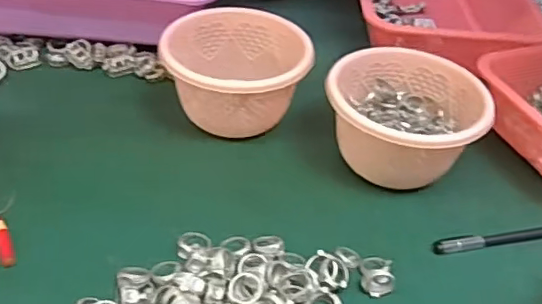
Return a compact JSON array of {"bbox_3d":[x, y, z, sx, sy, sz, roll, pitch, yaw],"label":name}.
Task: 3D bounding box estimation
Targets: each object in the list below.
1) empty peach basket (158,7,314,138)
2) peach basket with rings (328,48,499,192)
[{"bbox_3d":[-0.030,-0.074,0.585,0.124,0.093,0.132,-5,43,-12],"label":"empty peach basket"},{"bbox_3d":[0.128,-0.030,0.547,0.145,0.080,0.131,19,43,15],"label":"peach basket with rings"}]

